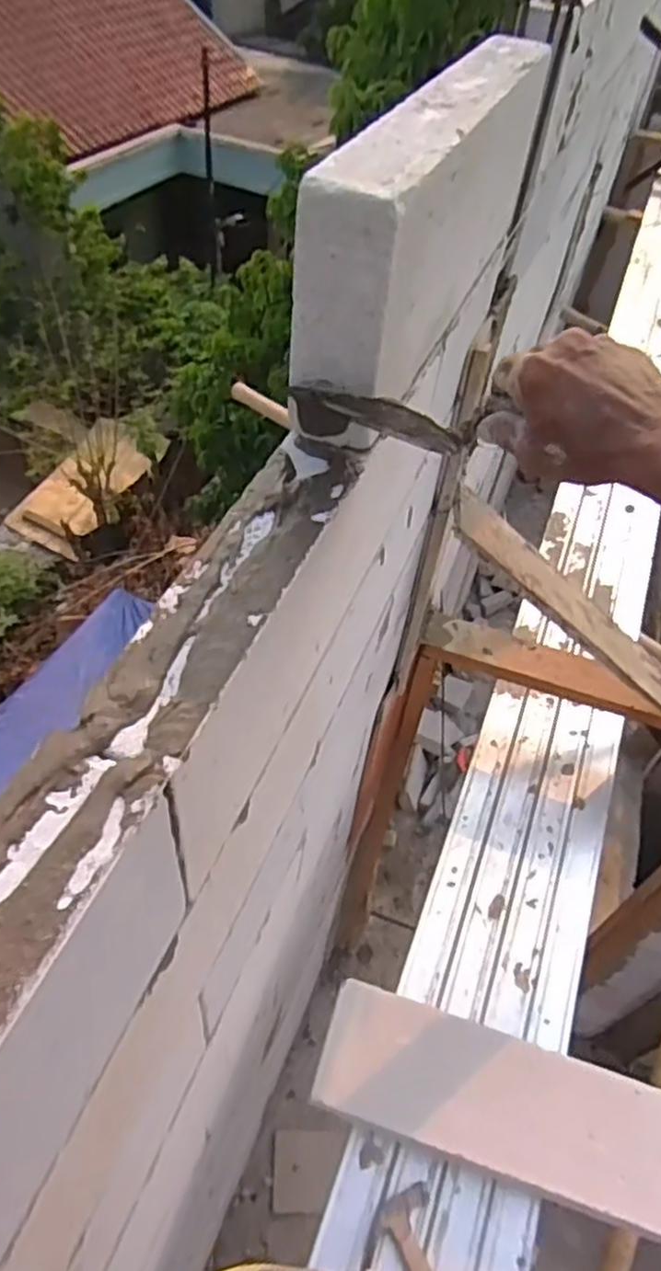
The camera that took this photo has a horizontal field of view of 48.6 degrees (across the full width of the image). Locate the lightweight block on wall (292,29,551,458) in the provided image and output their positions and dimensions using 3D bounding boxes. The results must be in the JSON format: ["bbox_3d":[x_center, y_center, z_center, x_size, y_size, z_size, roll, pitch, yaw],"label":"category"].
[{"bbox_3d":[0.110,-0.434,0.743,0.075,0.191,0.596,19,50,10],"label":"lightweight block on wall"}]

